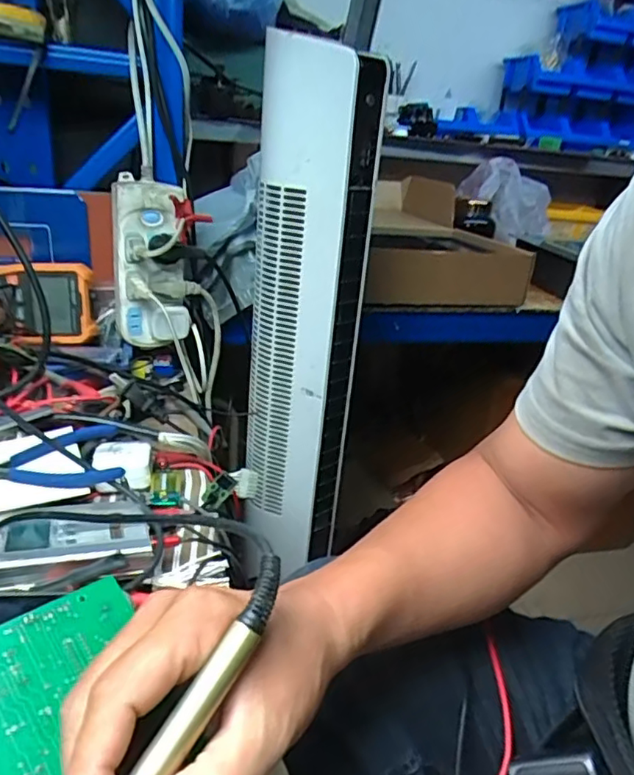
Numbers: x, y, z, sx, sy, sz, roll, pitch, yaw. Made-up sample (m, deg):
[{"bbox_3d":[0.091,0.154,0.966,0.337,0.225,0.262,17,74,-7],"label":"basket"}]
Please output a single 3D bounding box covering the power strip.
[{"bbox_3d":[-0.186,-0.134,0.655,0.084,0.177,0.058,2,24,-10],"label":"power strip"}]

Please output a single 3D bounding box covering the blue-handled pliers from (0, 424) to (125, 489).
[{"bbox_3d":[-0.216,0.060,0.460,0.114,0.021,0.084,-4,25,-22],"label":"blue-handled pliers"}]

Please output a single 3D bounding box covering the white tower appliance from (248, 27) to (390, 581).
[{"bbox_3d":[-0.019,-0.076,0.765,0.132,0.638,0.115,2,23,-9],"label":"white tower appliance"}]

